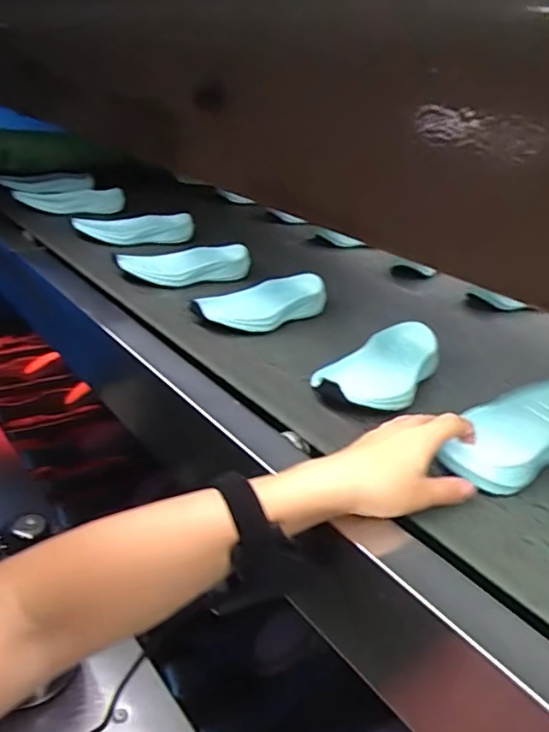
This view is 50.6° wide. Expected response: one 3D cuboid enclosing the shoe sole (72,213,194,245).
[{"bbox_3d":[-0.242,-0.236,1.007,0.205,0.035,0.068,-1,28,-18],"label":"shoe sole"}]

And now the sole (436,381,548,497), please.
[{"bbox_3d":[0.224,0.058,0.506,0.208,0.040,0.083,-17,34,-30],"label":"sole"}]

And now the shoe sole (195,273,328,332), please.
[{"bbox_3d":[-0.014,-0.076,0.742,0.179,0.048,0.081,-16,35,-40],"label":"shoe sole"}]

